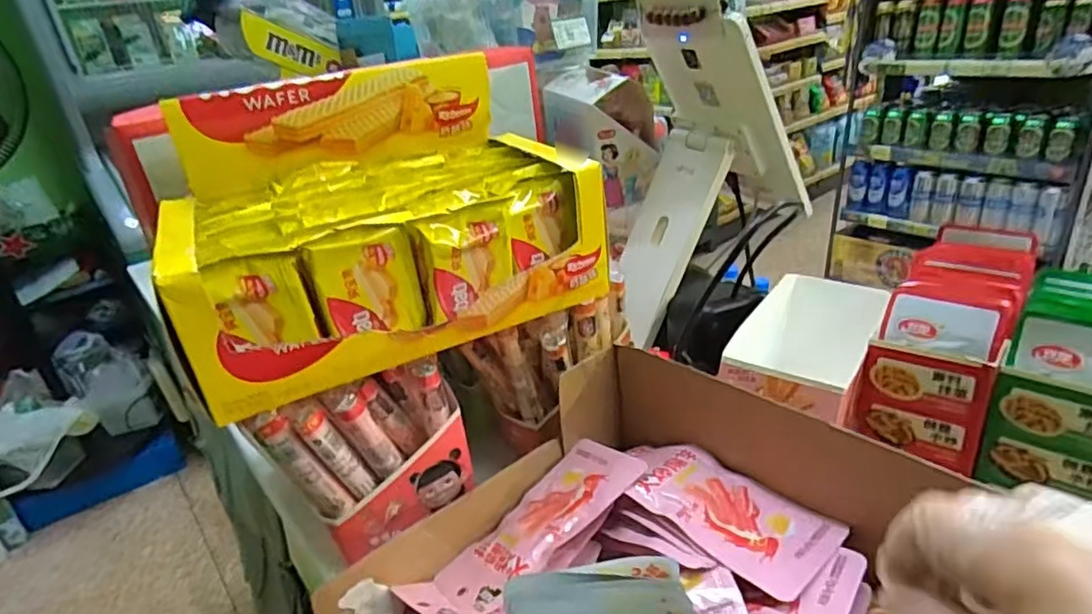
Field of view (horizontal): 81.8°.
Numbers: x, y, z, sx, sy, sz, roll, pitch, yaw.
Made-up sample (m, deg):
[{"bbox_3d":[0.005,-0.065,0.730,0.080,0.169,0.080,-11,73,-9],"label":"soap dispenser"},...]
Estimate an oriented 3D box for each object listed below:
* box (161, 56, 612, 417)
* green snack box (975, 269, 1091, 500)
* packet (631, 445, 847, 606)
[{"bbox_3d":[-0.108,-0.067,0.428,0.255,0.152,0.160,-17,28,-20],"label":"box"},{"bbox_3d":[0.364,0.027,0.430,0.071,0.097,0.199,16,34,38],"label":"green snack box"},{"bbox_3d":[0.113,0.124,0.393,0.073,0.015,0.124,-27,33,-36],"label":"packet"}]

